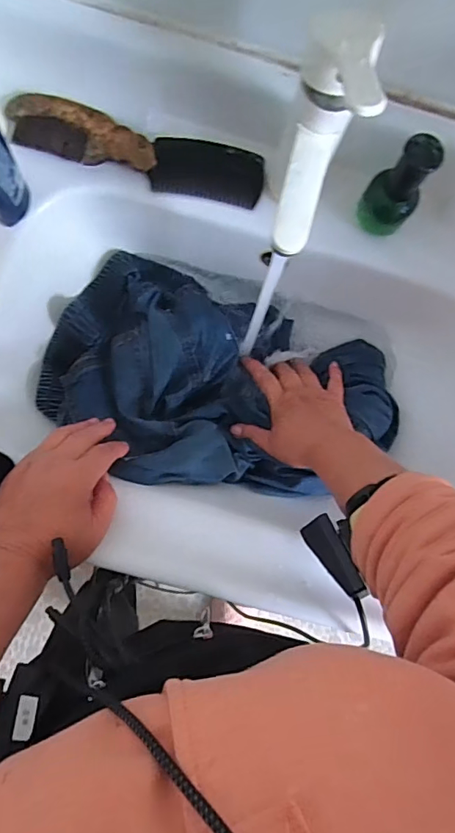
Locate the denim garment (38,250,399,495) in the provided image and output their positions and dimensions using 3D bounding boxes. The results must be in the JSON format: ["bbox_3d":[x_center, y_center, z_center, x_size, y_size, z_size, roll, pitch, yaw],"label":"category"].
[{"bbox_3d":[-0.006,-0.032,0.529,0.361,0.084,0.234,21,82,-2],"label":"denim garment"}]

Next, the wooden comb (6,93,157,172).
[{"bbox_3d":[-0.143,-0.277,0.480,0.148,0.014,0.057,13,82,-3],"label":"wooden comb"}]

